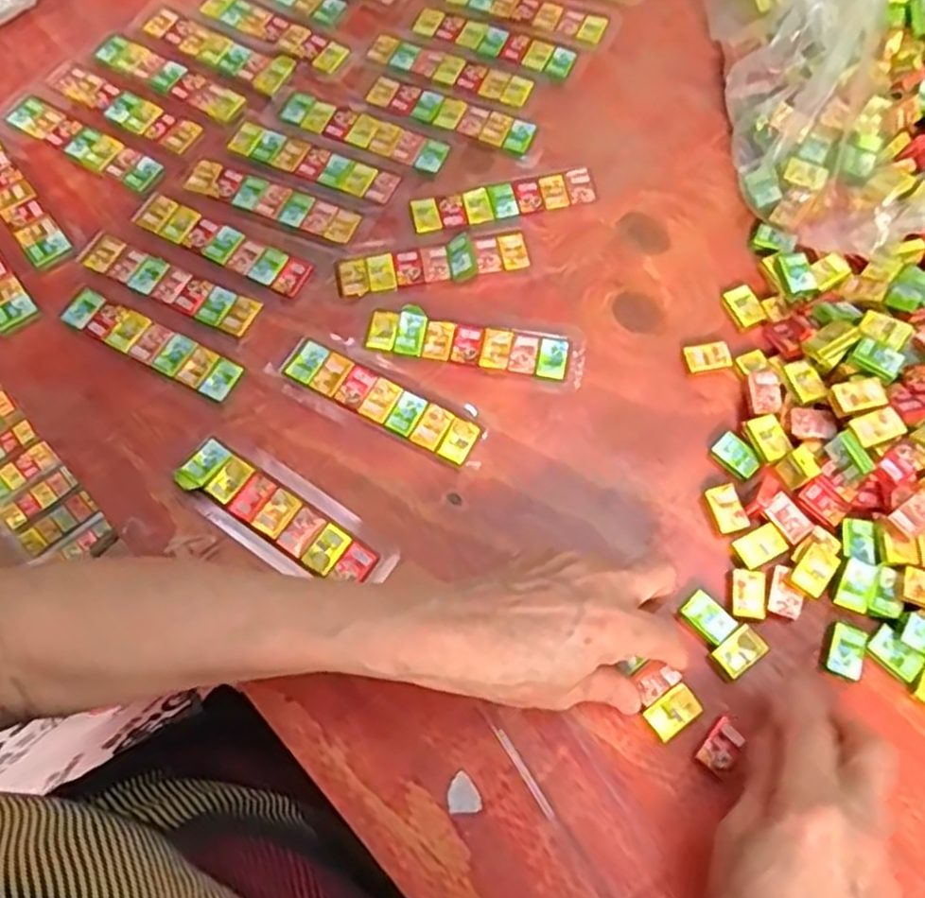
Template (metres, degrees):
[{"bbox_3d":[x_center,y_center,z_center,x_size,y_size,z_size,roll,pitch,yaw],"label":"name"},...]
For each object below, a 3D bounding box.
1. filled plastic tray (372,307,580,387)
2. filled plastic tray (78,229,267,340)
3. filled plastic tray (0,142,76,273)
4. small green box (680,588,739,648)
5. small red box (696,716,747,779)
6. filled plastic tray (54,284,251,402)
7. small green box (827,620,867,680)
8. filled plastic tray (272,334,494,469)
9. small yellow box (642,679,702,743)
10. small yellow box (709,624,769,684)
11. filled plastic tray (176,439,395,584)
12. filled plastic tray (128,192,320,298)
[{"bbox_3d":[0.007,-0.062,0.439,0.125,0.007,0.028,11,69,4],"label":"filled plastic tray"},{"bbox_3d":[-0.180,-0.101,0.453,0.117,0.004,0.026,25,70,9],"label":"filled plastic tray"},{"bbox_3d":[-0.292,-0.163,0.477,0.027,0.005,0.124,-36,73,-13],"label":"filled plastic tray"},{"bbox_3d":[0.127,0.087,0.380,0.017,0.007,0.026,-41,74,-15],"label":"small green box"},{"bbox_3d":[0.126,0.145,0.358,0.016,0.007,0.024,38,73,14],"label":"small red box"},{"bbox_3d":[-0.185,-0.063,0.438,0.113,0.006,0.024,26,70,10],"label":"filled plastic tray"},{"bbox_3d":[0.194,0.103,0.374,0.016,0.009,0.027,19,69,7],"label":"small green box"},{"bbox_3d":[-0.046,-0.029,0.427,0.127,0.008,0.045,28,71,10],"label":"filled plastic tray"},{"bbox_3d":[0.104,0.129,0.365,0.027,0.006,0.018,-37,73,-14],"label":"small yellow box"},{"bbox_3d":[0.140,0.104,0.375,0.028,0.008,0.018,-34,72,-13],"label":"small yellow box"},{"bbox_3d":[-0.096,0.037,0.402,0.126,0.009,0.047,30,71,11],"label":"filled plastic tray"},{"bbox_3d":[-0.151,-0.129,0.465,0.119,0.004,0.025,27,70,10],"label":"filled plastic tray"}]

